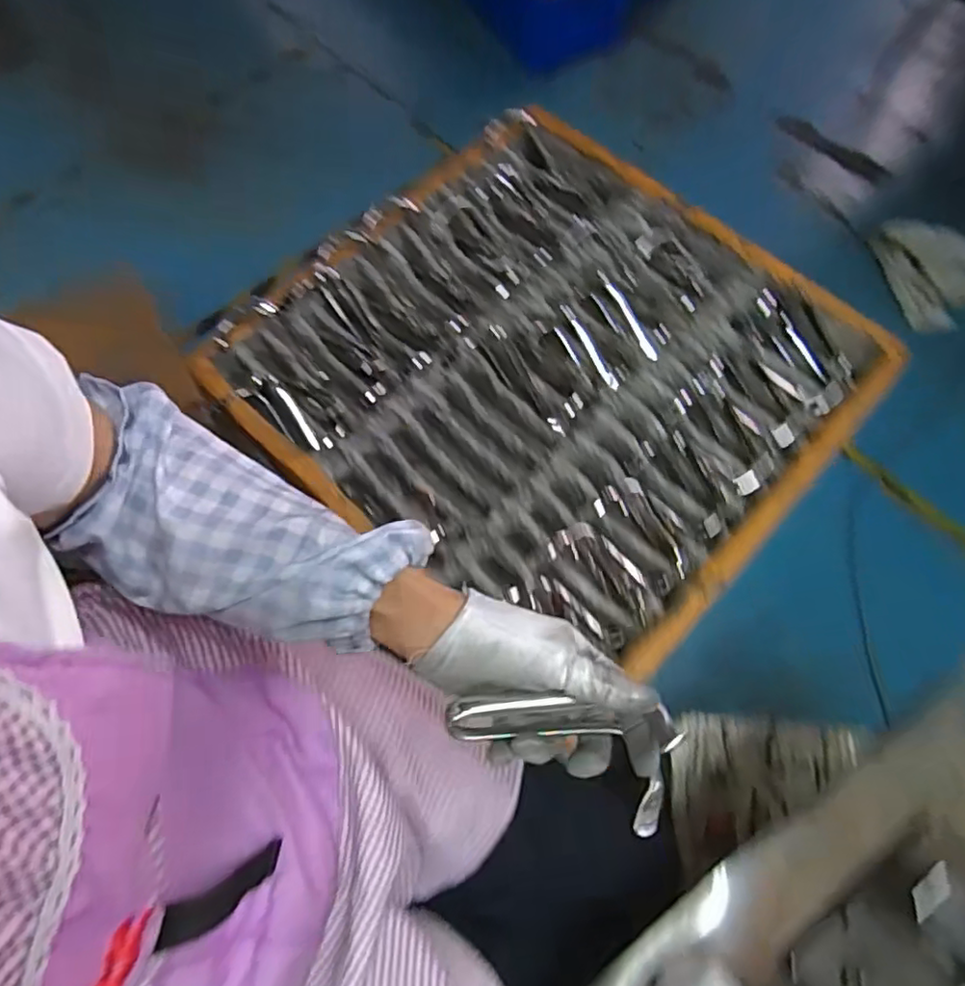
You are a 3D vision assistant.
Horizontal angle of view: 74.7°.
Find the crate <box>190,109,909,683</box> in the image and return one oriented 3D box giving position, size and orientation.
[{"bbox_3d":[0.080,-0.145,0.690,0.546,0.057,0.524,39,73,16],"label":"crate"}]

